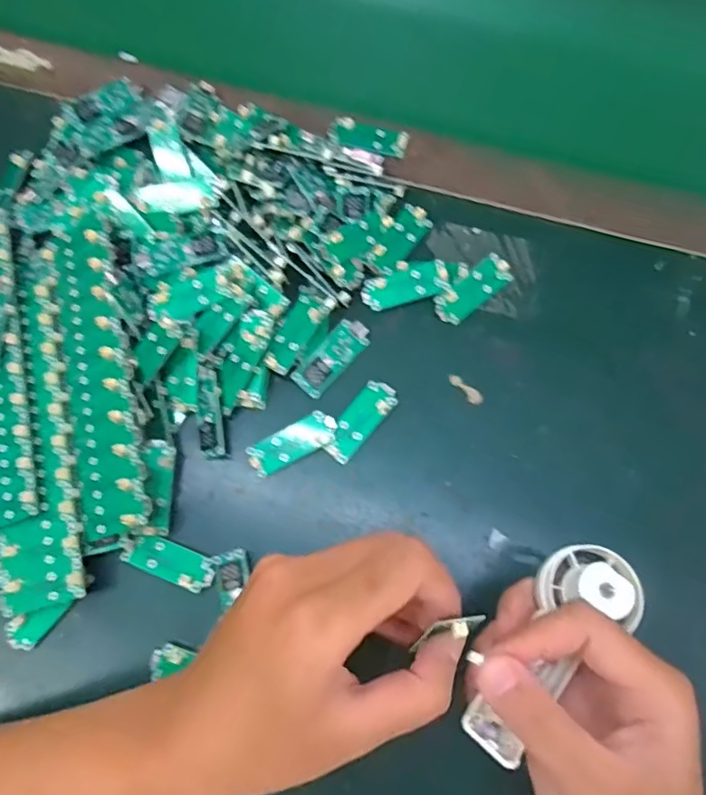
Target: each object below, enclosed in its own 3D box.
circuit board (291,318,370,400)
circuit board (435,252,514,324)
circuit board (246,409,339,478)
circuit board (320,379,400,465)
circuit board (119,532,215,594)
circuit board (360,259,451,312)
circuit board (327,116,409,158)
[{"bbox_3d":[-0.012,-0.024,0.342,0.020,0.004,0.051,41,79,13],"label":"circuit board"},{"bbox_3d":[0.072,-0.064,0.349,0.052,0.004,0.020,-38,95,-5],"label":"circuit board"},{"bbox_3d":[-0.034,0.025,0.332,0.052,0.004,0.020,-27,77,-2],"label":"circuit board"},{"bbox_3d":[0.004,0.013,0.332,0.020,0.006,0.051,37,78,12],"label":"circuit board"},{"bbox_3d":[-0.100,0.089,0.317,0.050,0.004,0.019,21,75,8],"label":"circuit board"},{"bbox_3d":[0.031,-0.069,0.351,0.052,0.004,0.024,-14,80,4],"label":"circuit board"},{"bbox_3d":[0.010,-0.171,0.385,0.051,0.006,0.020,14,74,6],"label":"circuit board"}]

